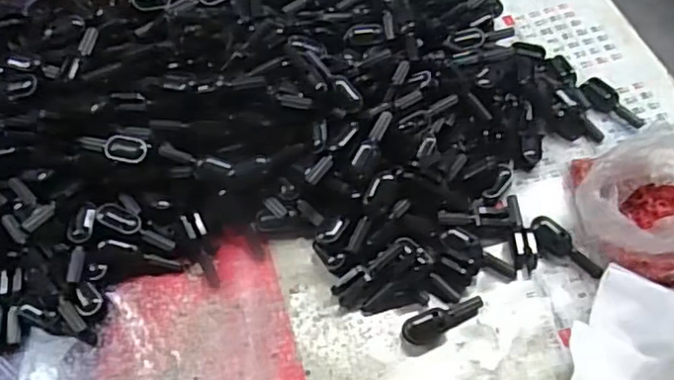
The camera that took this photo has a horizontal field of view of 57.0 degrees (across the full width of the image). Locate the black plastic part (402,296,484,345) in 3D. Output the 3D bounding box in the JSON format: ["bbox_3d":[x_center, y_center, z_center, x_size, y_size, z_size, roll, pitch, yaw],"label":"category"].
[{"bbox_3d":[0.054,0.065,0.308,0.042,0.011,0.013,-18,61,-11],"label":"black plastic part"}]

